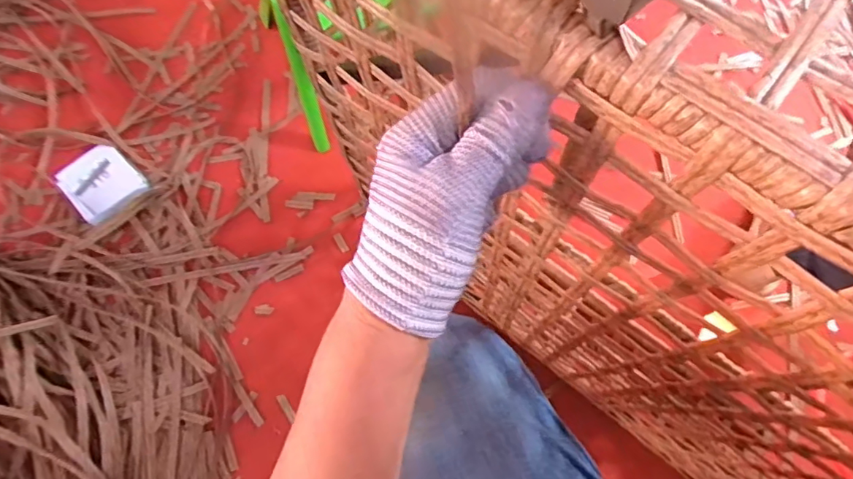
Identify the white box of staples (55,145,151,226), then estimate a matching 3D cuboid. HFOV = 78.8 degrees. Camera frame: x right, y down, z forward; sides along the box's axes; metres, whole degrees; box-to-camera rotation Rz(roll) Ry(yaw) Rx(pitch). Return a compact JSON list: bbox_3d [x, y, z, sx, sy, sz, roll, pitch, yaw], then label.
[{"bbox_3d":[-0.538,-0.090,0.867,0.135,0.042,0.108,40,74,15],"label":"white box of staples"}]

